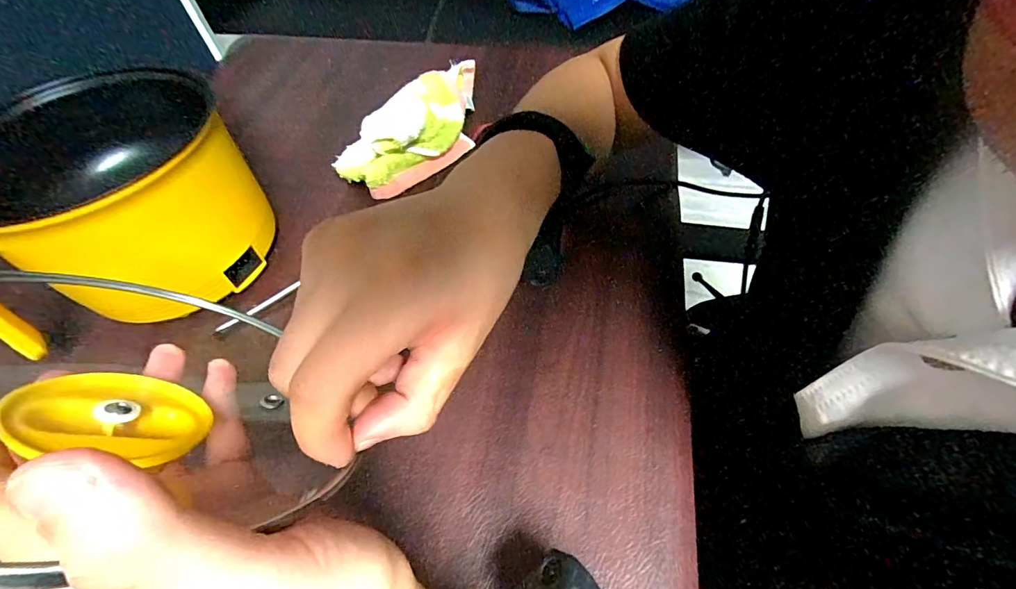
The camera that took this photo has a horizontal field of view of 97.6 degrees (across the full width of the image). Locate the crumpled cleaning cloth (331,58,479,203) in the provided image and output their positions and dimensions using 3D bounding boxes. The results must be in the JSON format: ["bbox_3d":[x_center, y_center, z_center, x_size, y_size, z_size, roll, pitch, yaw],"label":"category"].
[{"bbox_3d":[-0.087,-0.173,0.450,0.081,0.049,0.186,37,64,26],"label":"crumpled cleaning cloth"}]

